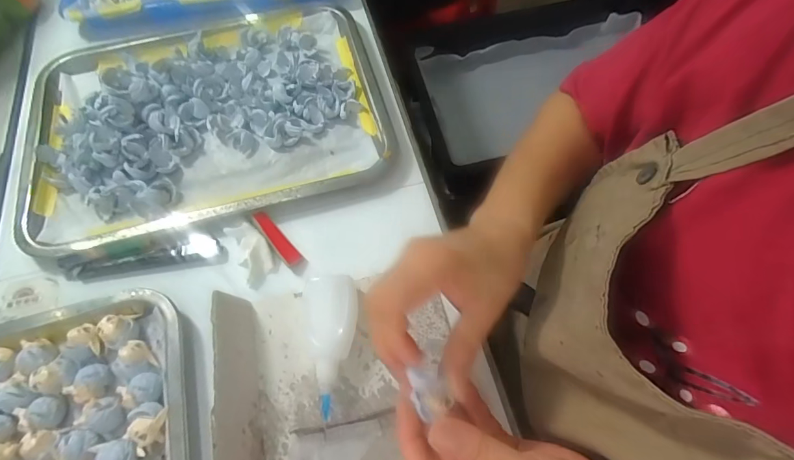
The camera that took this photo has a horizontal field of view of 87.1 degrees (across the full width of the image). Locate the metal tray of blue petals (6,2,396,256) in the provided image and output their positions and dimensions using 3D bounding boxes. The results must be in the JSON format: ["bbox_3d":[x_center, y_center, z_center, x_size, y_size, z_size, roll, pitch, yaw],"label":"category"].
[{"bbox_3d":[-0.194,-0.127,0.427,0.345,0.043,0.255,-16,63,-5],"label":"metal tray of blue petals"}]

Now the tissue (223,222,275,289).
[{"bbox_3d":[-0.128,0.018,0.366,0.029,0.019,0.058,-27,65,-10],"label":"tissue"}]

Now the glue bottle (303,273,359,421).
[{"bbox_3d":[-0.052,0.086,0.324,0.046,0.025,0.101,-6,63,0],"label":"glue bottle"}]

